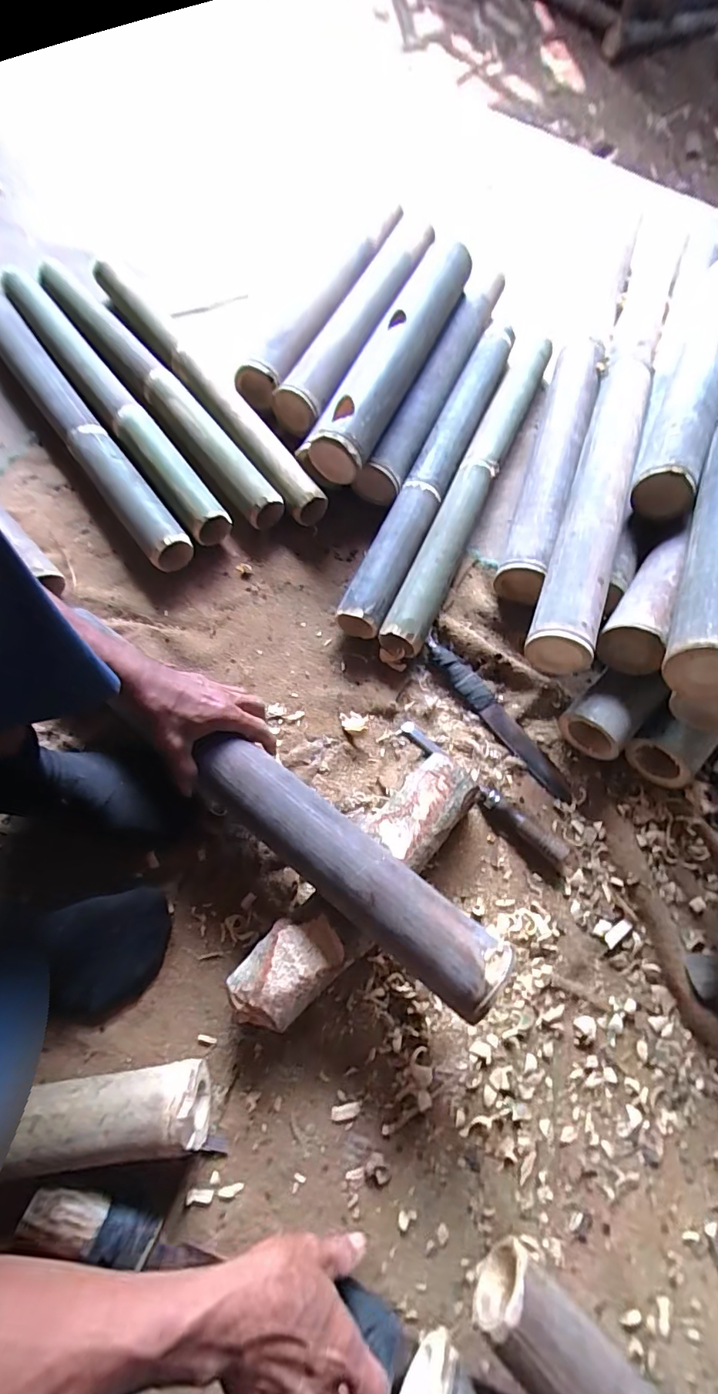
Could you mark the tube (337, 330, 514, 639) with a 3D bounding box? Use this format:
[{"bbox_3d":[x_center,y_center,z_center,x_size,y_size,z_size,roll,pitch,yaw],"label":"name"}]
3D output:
[{"bbox_3d":[0.125,-0.365,0.774,0.064,0.060,0.640,24,70,7],"label":"tube"}]

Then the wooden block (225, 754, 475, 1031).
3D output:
[{"bbox_3d":[-0.001,0.200,0.536,0.092,0.064,0.327,37,72,11],"label":"wooden block"}]

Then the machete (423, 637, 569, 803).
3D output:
[{"bbox_3d":[0.181,0.024,0.647,0.036,0.020,0.266,-38,75,-15],"label":"machete"}]

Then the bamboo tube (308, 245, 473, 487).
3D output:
[{"bbox_3d":[0.064,-0.538,0.760,0.087,0.073,0.519,25,70,7],"label":"bamboo tube"}]

